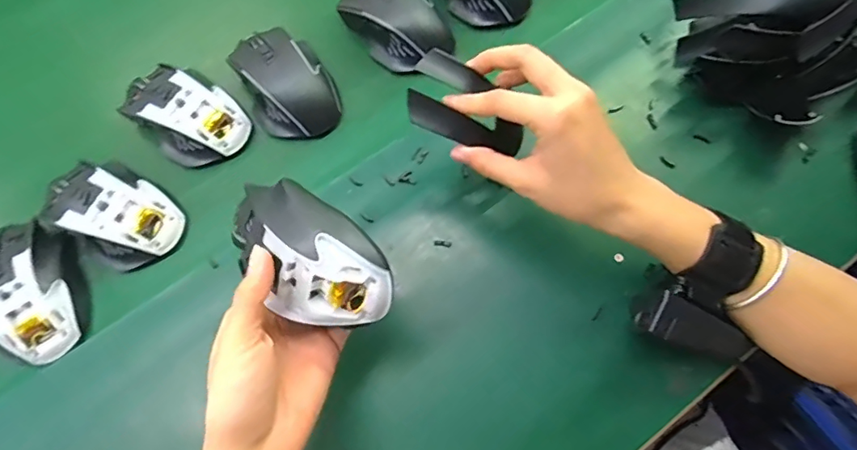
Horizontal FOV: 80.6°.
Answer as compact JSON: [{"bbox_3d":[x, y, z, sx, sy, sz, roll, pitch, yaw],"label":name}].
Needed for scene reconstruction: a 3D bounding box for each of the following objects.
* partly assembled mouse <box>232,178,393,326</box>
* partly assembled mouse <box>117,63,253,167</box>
[{"bbox_3d":[-0.072,0.017,0.296,0.108,0.032,0.061,39,75,15],"label":"partly assembled mouse"},{"bbox_3d":[-0.210,-0.098,0.436,0.102,0.035,0.070,38,75,14],"label":"partly assembled mouse"}]

